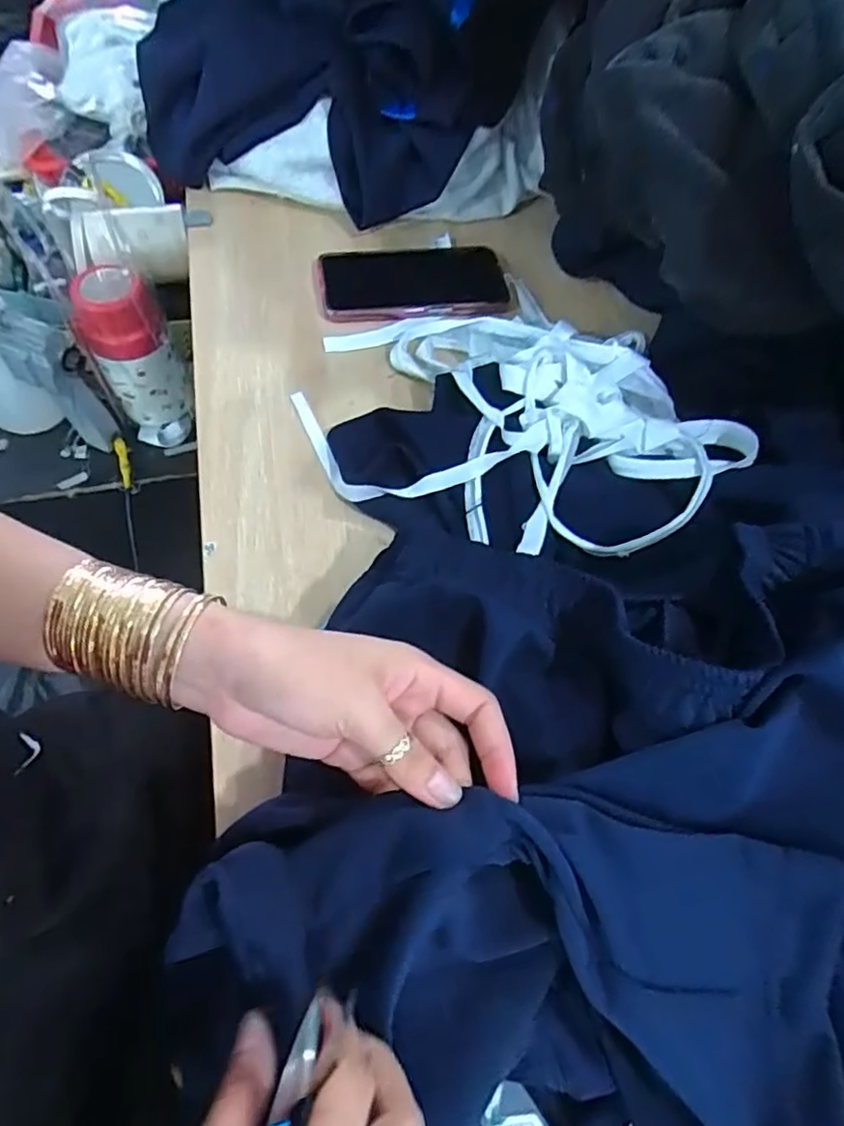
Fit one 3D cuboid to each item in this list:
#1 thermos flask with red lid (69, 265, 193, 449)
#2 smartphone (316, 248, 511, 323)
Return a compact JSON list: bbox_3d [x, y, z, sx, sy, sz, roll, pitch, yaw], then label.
[{"bbox_3d":[-0.369,-0.263,0.811,0.101,0.200,0.116,-24,68,-17],"label":"thermos flask with red lid"},{"bbox_3d":[-0.006,-0.249,0.545,0.163,0.010,0.089,-5,64,-9],"label":"smartphone"}]

